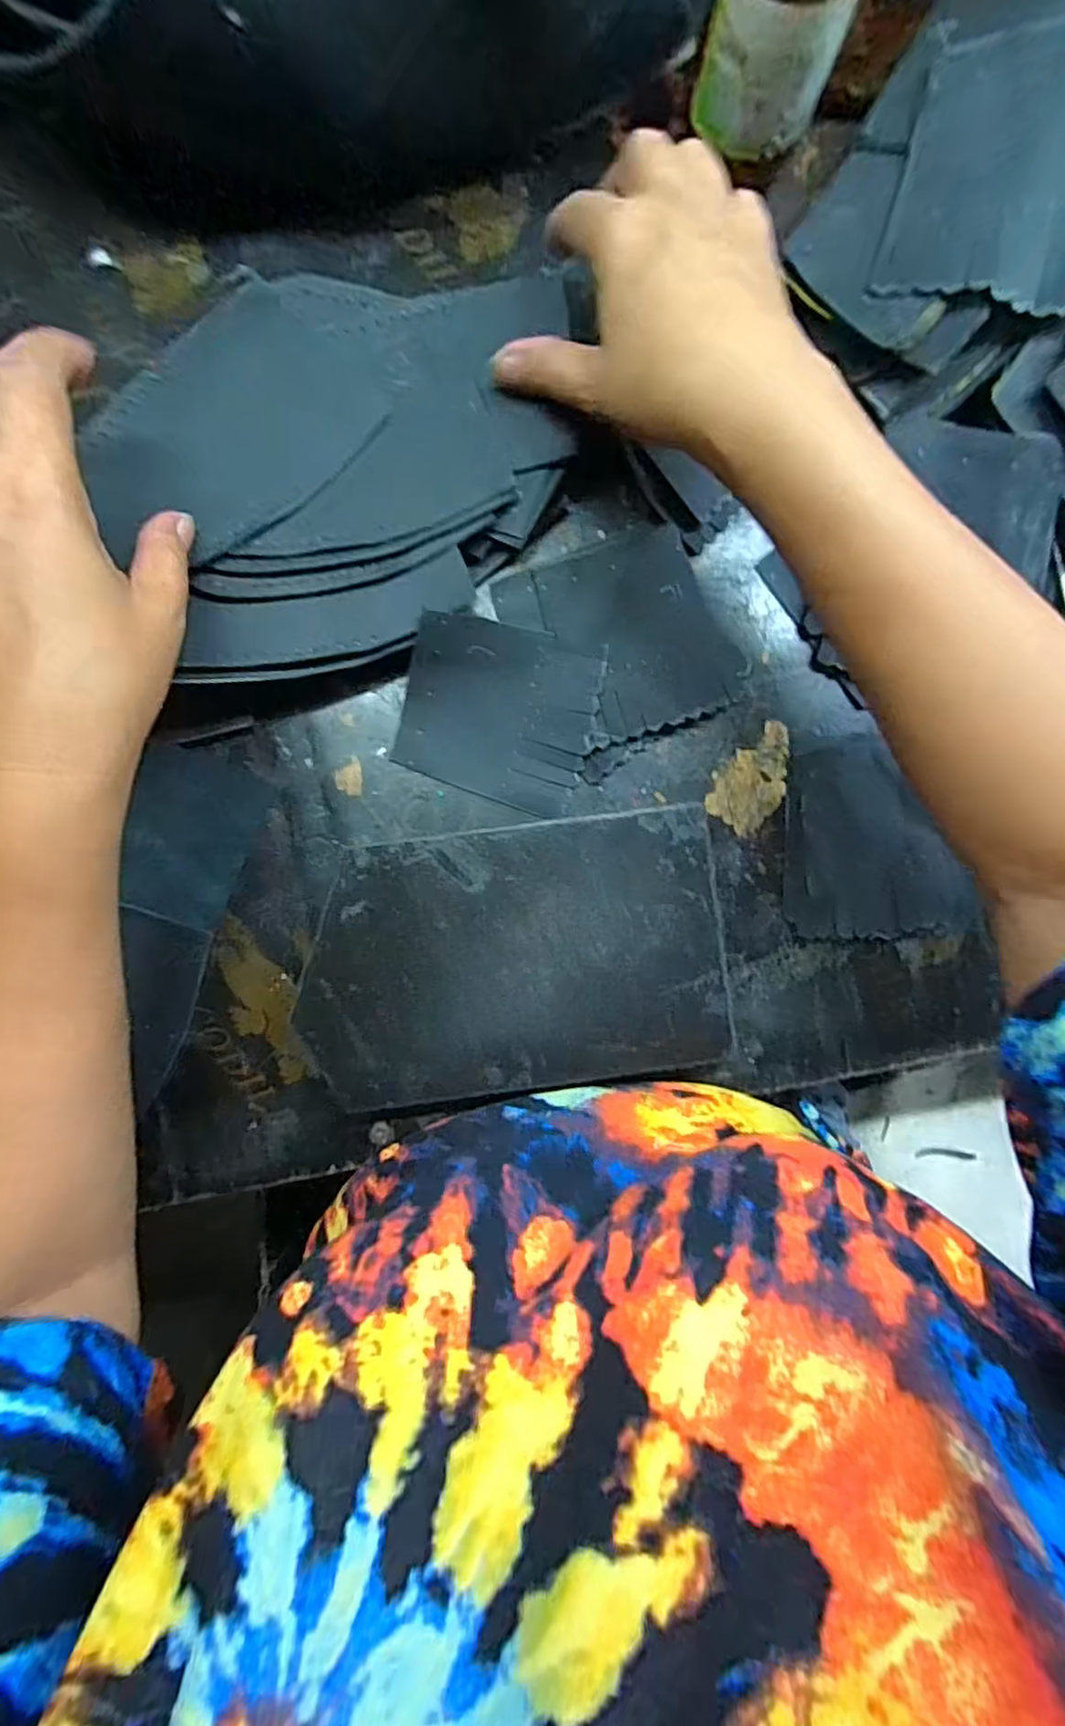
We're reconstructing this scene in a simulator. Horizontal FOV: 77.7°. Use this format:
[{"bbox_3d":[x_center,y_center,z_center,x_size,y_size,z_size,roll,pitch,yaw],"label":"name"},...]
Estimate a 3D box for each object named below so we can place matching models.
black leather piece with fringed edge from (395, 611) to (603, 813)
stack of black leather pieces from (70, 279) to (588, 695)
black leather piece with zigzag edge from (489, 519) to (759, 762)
[{"bbox_3d":[-0.017,-0.076,0.333,0.094,0.025,0.084,15,91,-1],"label":"black leather piece with fringed edge"},{"bbox_3d":[-0.087,-0.187,0.300,0.225,0.047,0.168,-16,91,0],"label":"stack of black leather pieces"},{"bbox_3d":[0.048,-0.113,0.338,0.108,0.007,0.096,-20,92,-5],"label":"black leather piece with zigzag edge"}]

